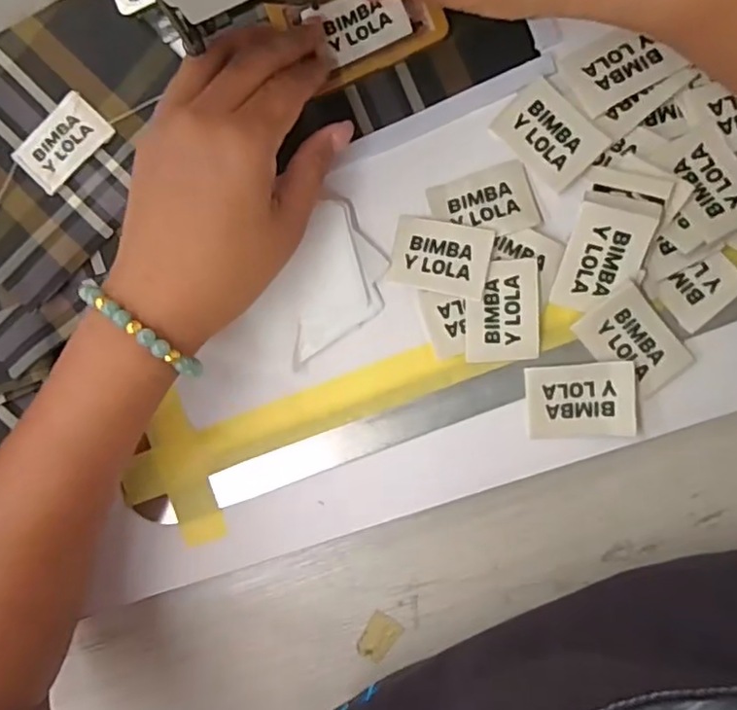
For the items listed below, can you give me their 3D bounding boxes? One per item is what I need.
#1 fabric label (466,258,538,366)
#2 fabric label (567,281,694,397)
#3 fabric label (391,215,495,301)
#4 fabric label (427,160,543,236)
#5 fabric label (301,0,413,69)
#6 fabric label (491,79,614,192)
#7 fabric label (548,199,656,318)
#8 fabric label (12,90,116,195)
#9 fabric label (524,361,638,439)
[{"bbox_3d":[0.064,-0.021,0.296,0.034,0.004,0.048,-1,92,12],"label":"fabric label"},{"bbox_3d":[0.124,-0.006,0.286,0.035,0.007,0.048,-40,82,5],"label":"fabric label"},{"bbox_3d":[0.035,-0.048,0.302,0.047,0.004,0.036,12,90,17],"label":"fabric label"},{"bbox_3d":[0.056,-0.073,0.301,0.048,0.004,0.034,-16,82,9],"label":"fabric label"},{"bbox_3d":[-0.005,-0.167,0.312,0.047,0.005,0.033,-20,85,8],"label":"fabric label"},{"bbox_3d":[0.087,-0.106,0.296,0.033,0.004,0.047,-44,82,5],"label":"fabric label"},{"bbox_3d":[0.108,-0.043,0.285,0.033,0.006,0.049,18,108,11],"label":"fabric label"},{"bbox_3d":[-0.164,-0.114,0.330,0.035,0.004,0.049,44,94,8],"label":"fabric label"},{"bbox_3d":[0.100,0.022,0.291,0.048,0.006,0.034,-4,87,9],"label":"fabric label"}]

